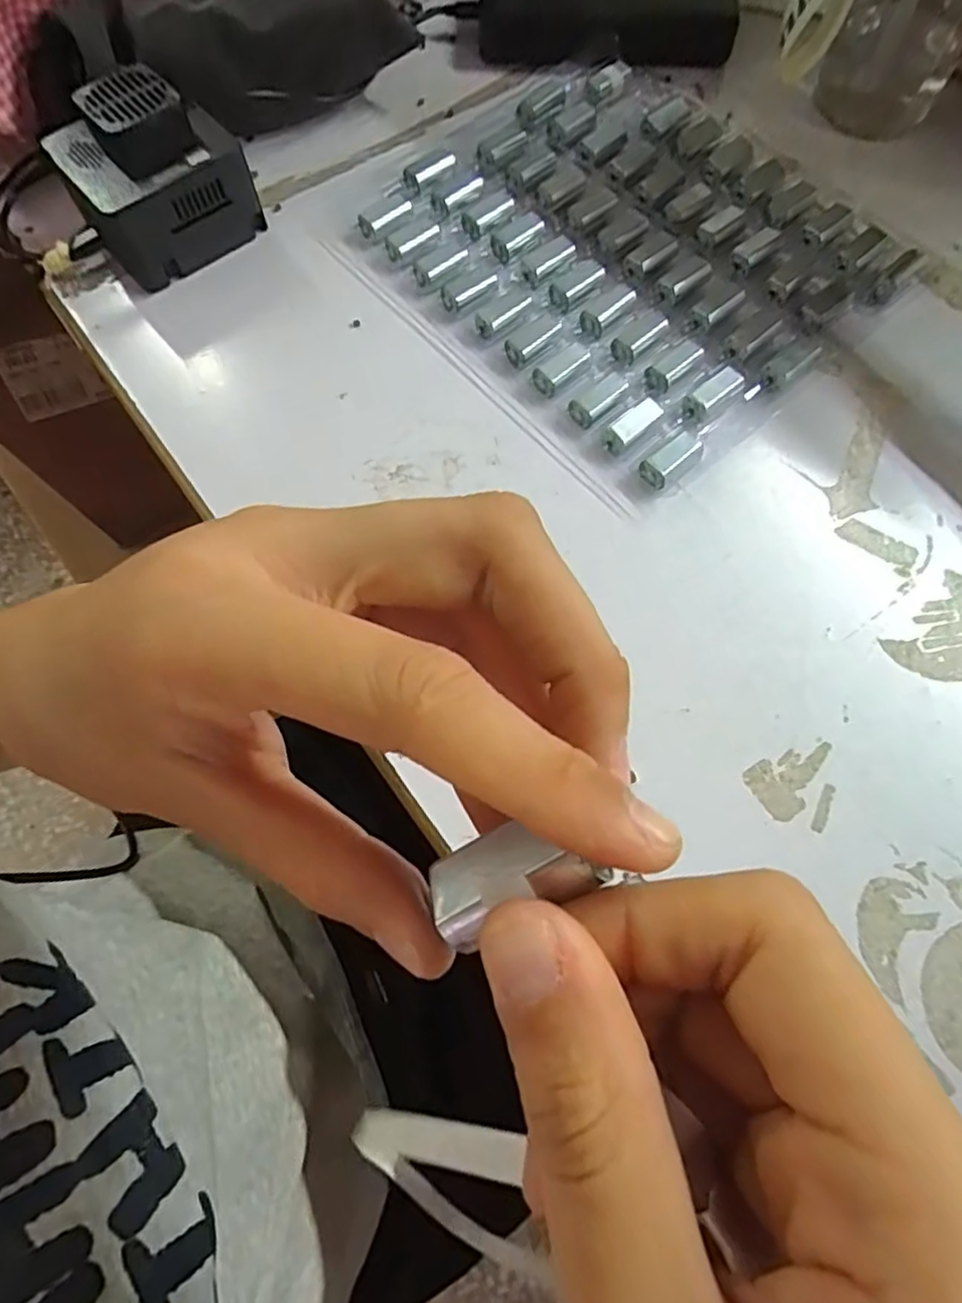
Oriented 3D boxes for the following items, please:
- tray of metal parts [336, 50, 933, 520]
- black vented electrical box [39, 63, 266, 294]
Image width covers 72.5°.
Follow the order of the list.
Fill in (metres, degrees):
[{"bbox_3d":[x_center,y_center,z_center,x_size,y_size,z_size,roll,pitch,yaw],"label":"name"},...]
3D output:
[{"bbox_3d":[0.074,-0.214,0.351,0.218,0.010,0.240,-41,75,-12],"label":"tray of metal parts"},{"bbox_3d":[-0.168,-0.244,0.340,0.079,0.064,0.063,-33,73,-10],"label":"black vented electrical box"}]

